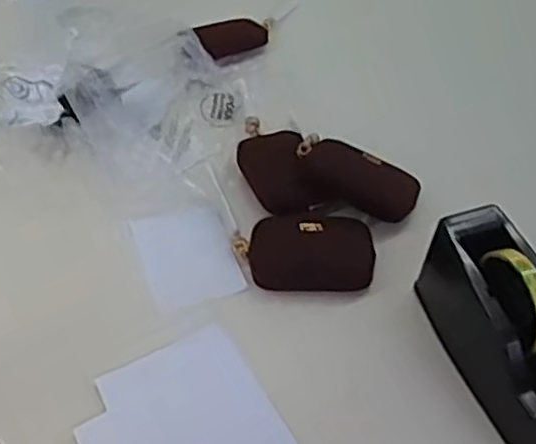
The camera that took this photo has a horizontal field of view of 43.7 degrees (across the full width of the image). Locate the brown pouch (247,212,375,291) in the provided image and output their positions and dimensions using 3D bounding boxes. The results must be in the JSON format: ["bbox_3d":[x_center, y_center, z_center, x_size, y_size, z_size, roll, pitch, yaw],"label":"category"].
[{"bbox_3d":[0.041,0.026,0.631,0.115,0.030,0.081,5,45,4],"label":"brown pouch"}]

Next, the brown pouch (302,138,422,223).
[{"bbox_3d":[0.097,-0.046,0.684,0.125,0.024,0.067,30,52,26],"label":"brown pouch"}]

